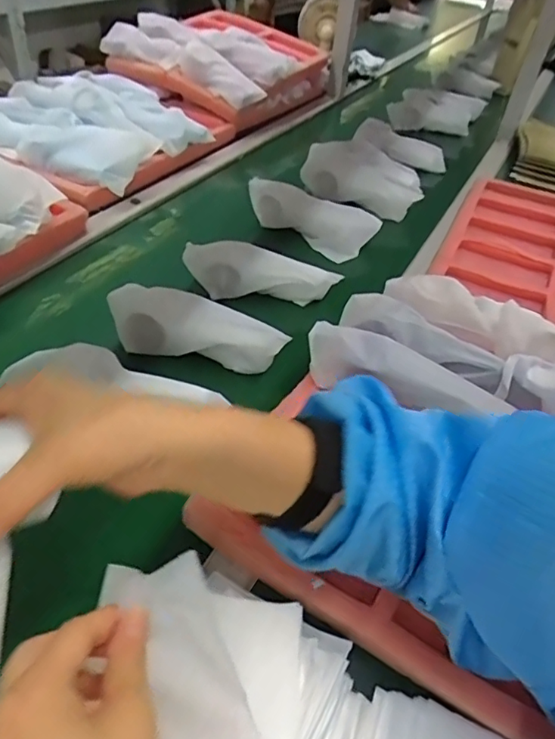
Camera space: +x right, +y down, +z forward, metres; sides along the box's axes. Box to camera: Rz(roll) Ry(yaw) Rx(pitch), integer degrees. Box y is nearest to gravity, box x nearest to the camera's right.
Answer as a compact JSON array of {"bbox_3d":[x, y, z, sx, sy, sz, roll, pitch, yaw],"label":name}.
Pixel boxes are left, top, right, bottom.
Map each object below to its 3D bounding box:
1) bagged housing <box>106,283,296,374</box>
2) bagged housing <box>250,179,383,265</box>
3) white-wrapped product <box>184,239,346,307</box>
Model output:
[{"bbox_3d":[-0.086,-0.043,0.584,0.184,0.073,0.052,11,45,7],"label":"bagged housing"},{"bbox_3d":[0.046,-0.231,0.833,0.203,0.063,0.070,19,46,15],"label":"bagged housing"},{"bbox_3d":[-0.022,-0.122,0.688,0.204,0.063,0.037,5,44,1],"label":"white-wrapped product"}]

